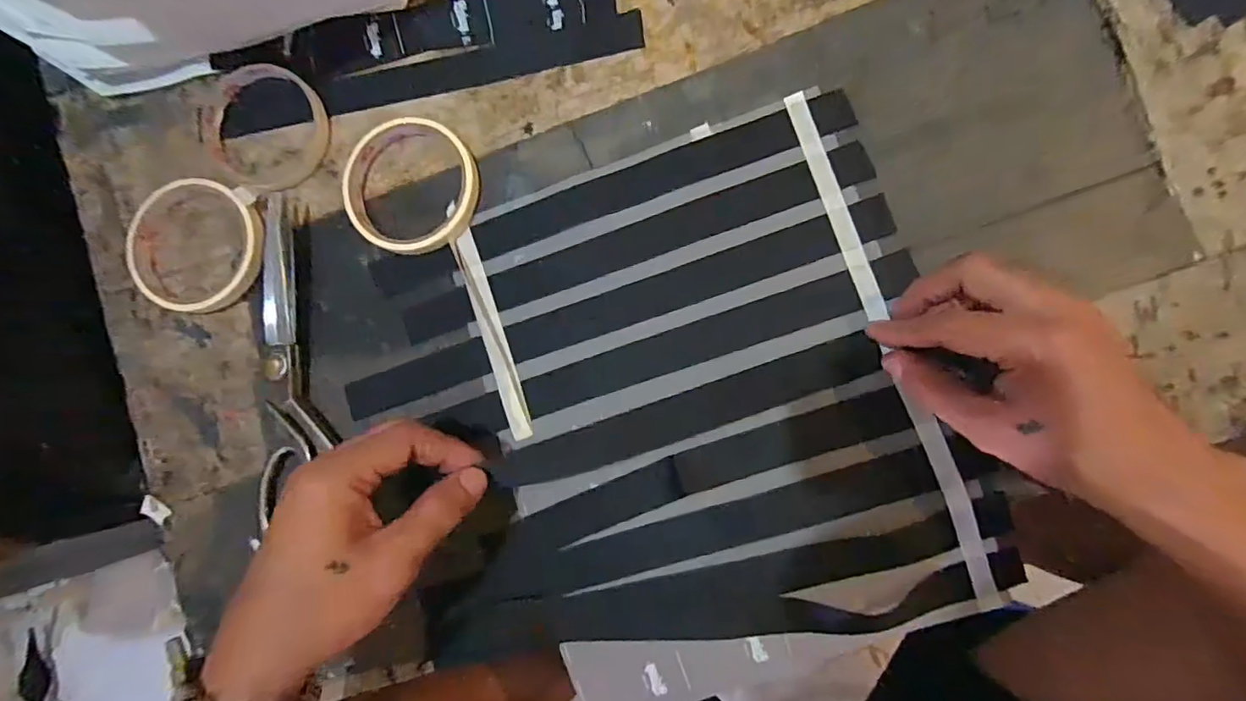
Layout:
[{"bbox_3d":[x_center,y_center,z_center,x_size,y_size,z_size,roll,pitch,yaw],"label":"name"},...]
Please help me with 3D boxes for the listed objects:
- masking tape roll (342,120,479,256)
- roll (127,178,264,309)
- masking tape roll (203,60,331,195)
[{"bbox_3d":[-0.141,-0.108,0.370,0.090,0.014,0.087,0,86,7],"label":"masking tape roll"},{"bbox_3d":[-0.288,-0.070,0.378,0.097,0.010,0.089,0,86,7],"label":"roll"},{"bbox_3d":[-0.249,-0.153,0.386,0.091,0.014,0.082,20,89,8],"label":"masking tape roll"}]

